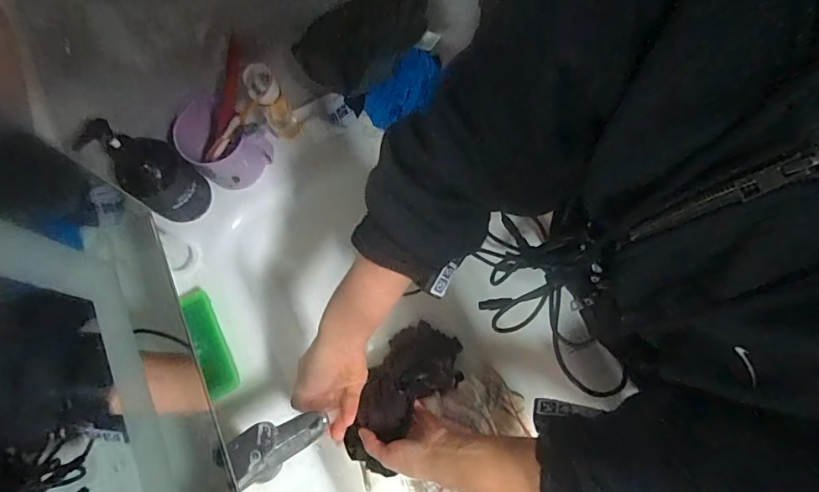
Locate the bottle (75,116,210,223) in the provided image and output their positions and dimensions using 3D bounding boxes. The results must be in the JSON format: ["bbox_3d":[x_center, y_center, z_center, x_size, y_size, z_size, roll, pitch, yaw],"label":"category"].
[{"bbox_3d":[-0.308,-0.090,0.564,0.079,0.188,0.074,35,77,12],"label":"bottle"}]

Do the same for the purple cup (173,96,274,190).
[{"bbox_3d":[-0.243,-0.136,0.627,0.096,0.104,0.104,-1,73,2],"label":"purple cup"}]

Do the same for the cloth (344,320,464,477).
[{"bbox_3d":[-0.004,0.190,0.642,0.104,0.065,0.211,32,43,11],"label":"cloth"}]

